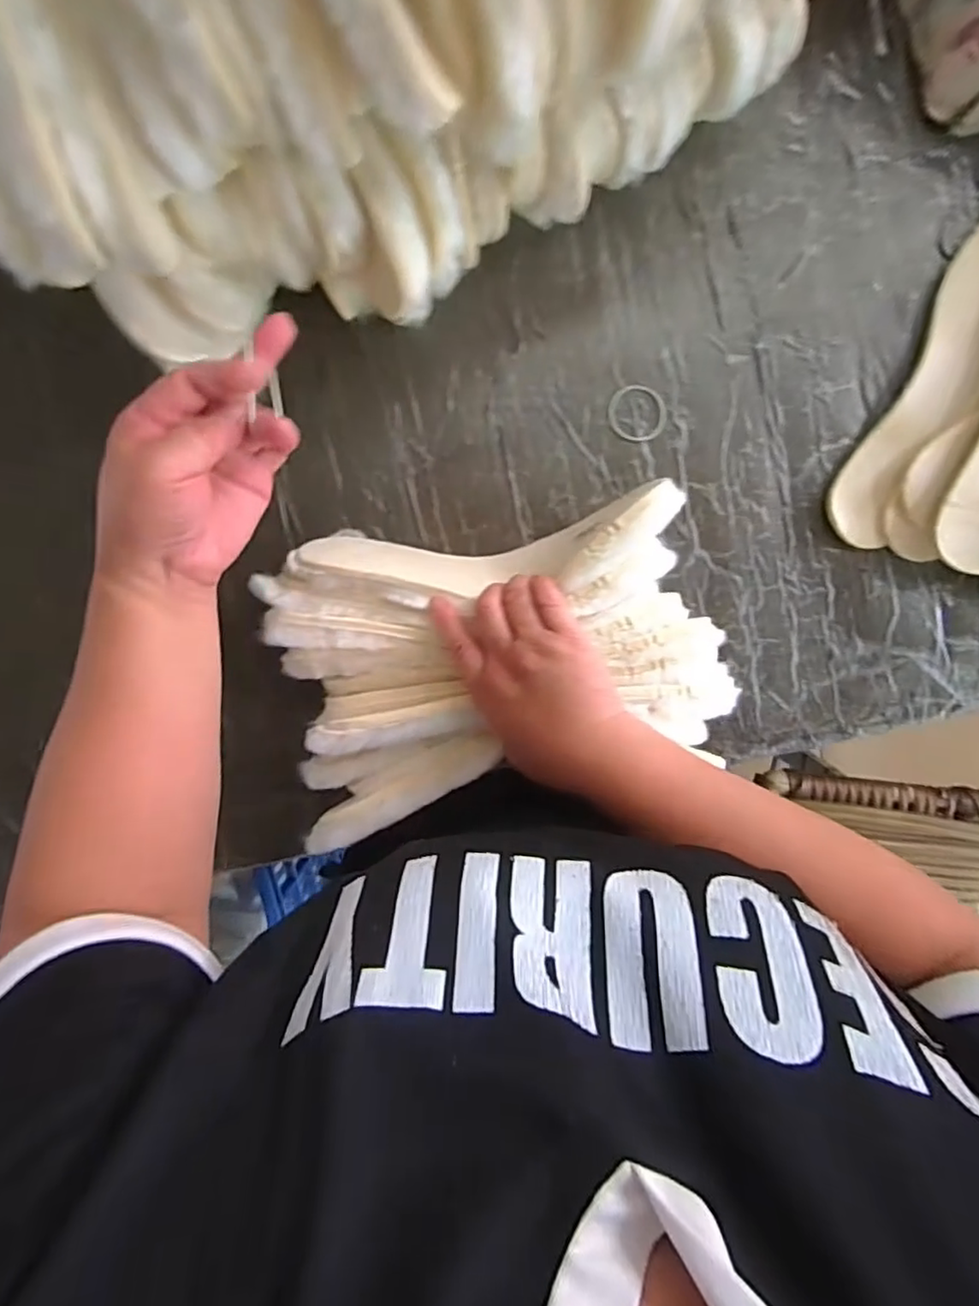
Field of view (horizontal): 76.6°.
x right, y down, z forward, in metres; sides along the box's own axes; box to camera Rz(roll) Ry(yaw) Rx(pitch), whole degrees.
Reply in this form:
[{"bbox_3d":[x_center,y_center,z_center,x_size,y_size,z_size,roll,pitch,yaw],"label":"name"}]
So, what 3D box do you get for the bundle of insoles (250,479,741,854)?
[{"bbox_3d":[-0.004,0.000,0.443,0.310,0.088,0.208,-16,97,2],"label":"bundle of insoles"}]

